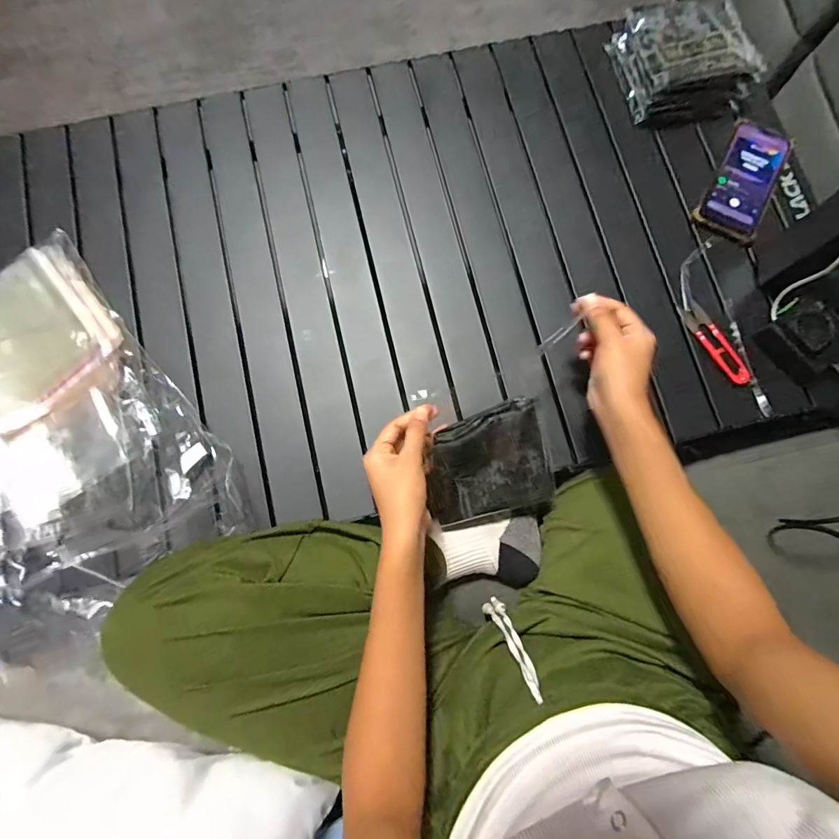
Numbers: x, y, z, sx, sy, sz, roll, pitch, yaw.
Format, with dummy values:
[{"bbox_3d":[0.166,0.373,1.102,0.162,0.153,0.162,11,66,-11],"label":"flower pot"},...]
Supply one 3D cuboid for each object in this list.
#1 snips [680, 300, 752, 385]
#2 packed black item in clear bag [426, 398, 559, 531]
[{"bbox_3d":[0.360,-0.092,0.538,0.028,0.011,0.114,-32,81,-7],"label":"snips"},{"bbox_3d":[0.078,0.058,0.487,0.136,0.023,0.141,-13,116,-4],"label":"packed black item in clear bag"}]

